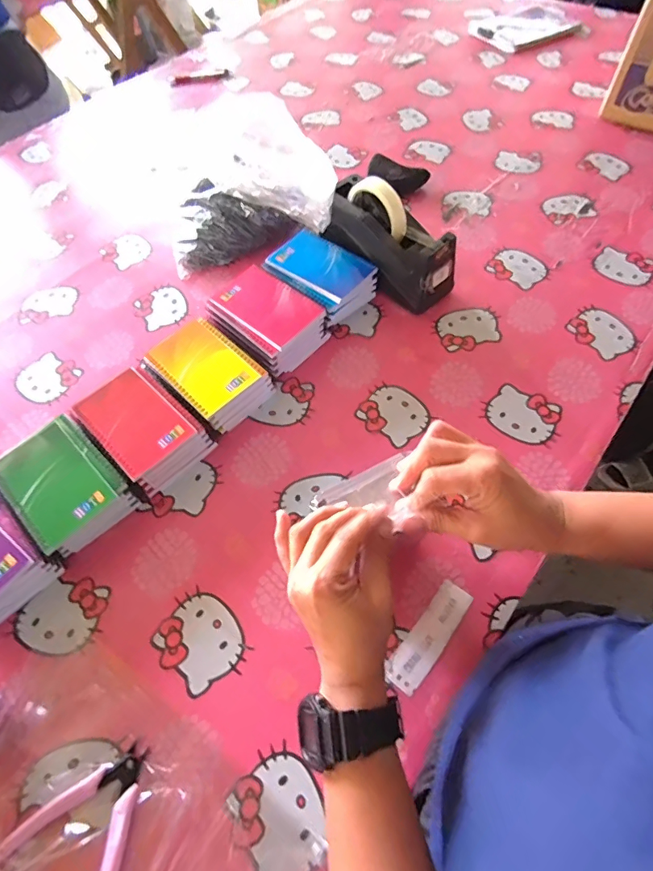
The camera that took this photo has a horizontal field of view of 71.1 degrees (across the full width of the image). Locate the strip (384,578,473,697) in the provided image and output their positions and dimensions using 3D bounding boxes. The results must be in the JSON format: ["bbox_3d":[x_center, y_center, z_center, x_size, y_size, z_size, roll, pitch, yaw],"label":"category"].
[{"bbox_3d":[0.098,0.188,0.431,0.032,0.004,0.107,34,67,21],"label":"strip"}]

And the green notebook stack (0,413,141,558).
[{"bbox_3d":[-0.280,0.054,0.498,0.133,0.051,0.101,38,68,22],"label":"green notebook stack"}]

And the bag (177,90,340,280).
[{"bbox_3d":[-0.115,-0.378,0.684,0.238,0.159,0.203,-4,59,1],"label":"bag"}]

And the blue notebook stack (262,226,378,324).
[{"bbox_3d":[-0.008,-0.219,0.641,0.141,0.057,0.101,40,69,23],"label":"blue notebook stack"}]

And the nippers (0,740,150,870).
[{"bbox_3d":[-0.189,0.302,0.360,0.104,0.013,0.106,23,63,16],"label":"nippers"}]

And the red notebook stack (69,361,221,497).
[{"bbox_3d":[-0.210,-0.007,0.530,0.141,0.049,0.092,38,68,22],"label":"red notebook stack"}]

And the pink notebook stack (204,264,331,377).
[{"bbox_3d":[-0.081,-0.149,0.605,0.136,0.058,0.109,33,66,20],"label":"pink notebook stack"}]

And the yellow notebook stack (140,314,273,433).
[{"bbox_3d":[-0.145,-0.075,0.567,0.136,0.047,0.099,36,67,21],"label":"yellow notebook stack"}]

